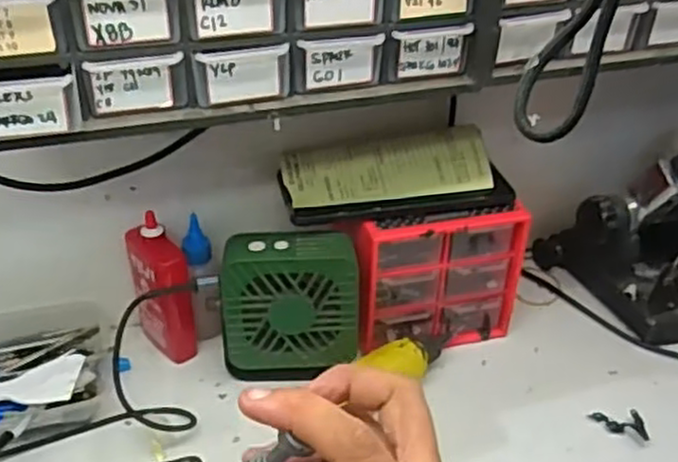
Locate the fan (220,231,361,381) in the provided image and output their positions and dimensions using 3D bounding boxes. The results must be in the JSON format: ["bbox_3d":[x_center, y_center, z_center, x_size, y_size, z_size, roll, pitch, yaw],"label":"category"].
[{"bbox_3d":[-0.036,0.059,0.547,0.100,0.113,0.041,0,35,-2],"label":"fan"}]

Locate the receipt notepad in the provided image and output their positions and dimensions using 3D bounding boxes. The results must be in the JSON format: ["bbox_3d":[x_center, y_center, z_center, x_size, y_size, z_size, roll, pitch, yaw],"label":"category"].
[{"bbox_3d":[0.037,-0.052,0.555,0.152,0.033,0.061,-6,36,-11],"label":"receipt notepad"}]

